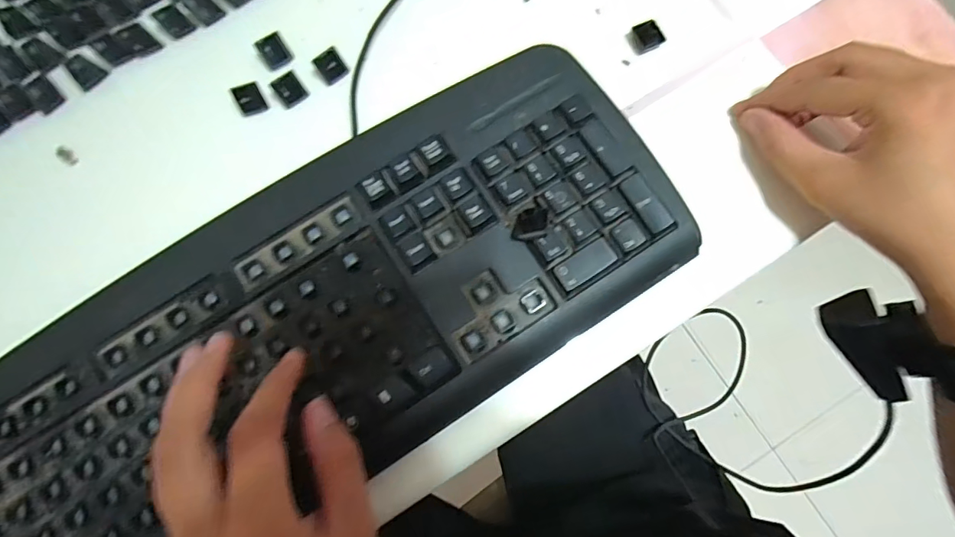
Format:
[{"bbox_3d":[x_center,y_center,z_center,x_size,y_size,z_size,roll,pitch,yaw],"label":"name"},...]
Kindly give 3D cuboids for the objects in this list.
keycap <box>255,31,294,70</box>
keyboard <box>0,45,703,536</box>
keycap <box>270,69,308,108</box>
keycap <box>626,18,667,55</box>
[{"bbox_3d":[-0.129,-0.138,0.291,0.017,0.011,0.014,-34,79,-4],"label":"keycap"},{"bbox_3d":[-0.097,0.038,0.247,0.430,0.023,0.165,-30,79,-4],"label":"keyboard"},{"bbox_3d":[-0.118,-0.113,0.286,0.016,0.012,0.016,-34,79,-4],"label":"keycap"},{"bbox_3d":[0.107,-0.147,0.290,0.021,0.008,0.016,-25,79,-3],"label":"keycap"}]

